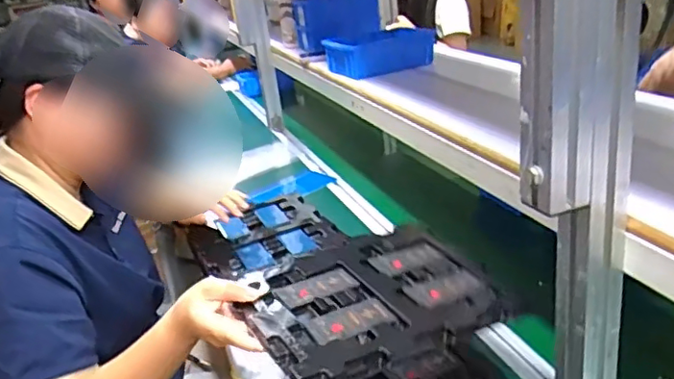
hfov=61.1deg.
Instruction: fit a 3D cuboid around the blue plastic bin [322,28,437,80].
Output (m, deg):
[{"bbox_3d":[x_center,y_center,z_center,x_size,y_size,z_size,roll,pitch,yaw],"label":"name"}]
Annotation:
[{"bbox_3d":[0.076,-0.282,1.161,0.201,0.070,0.152,-17,25,-22],"label":"blue plastic bin"}]

